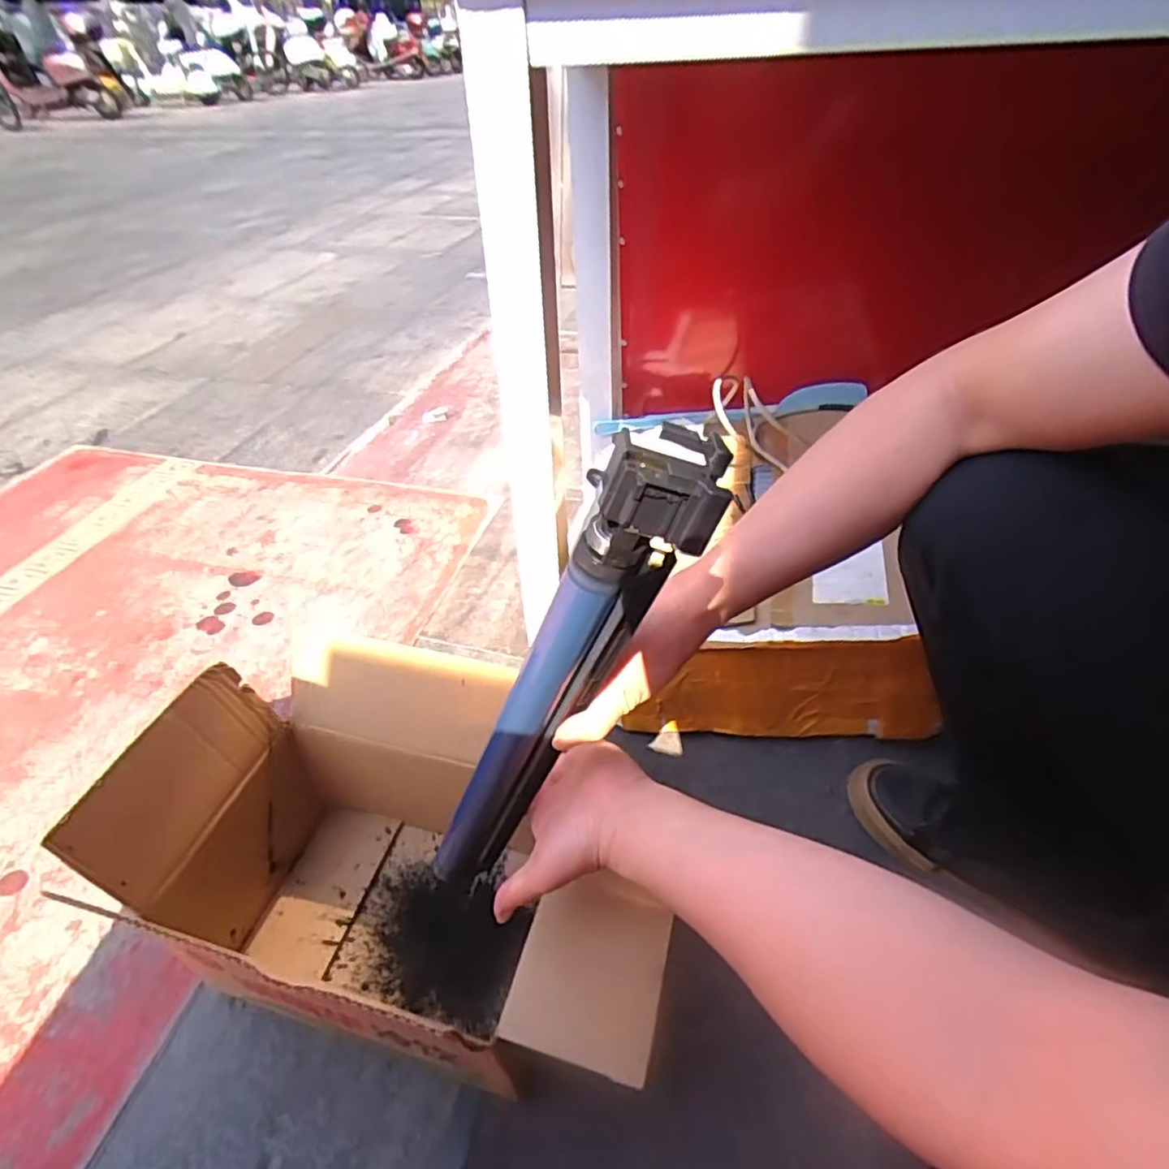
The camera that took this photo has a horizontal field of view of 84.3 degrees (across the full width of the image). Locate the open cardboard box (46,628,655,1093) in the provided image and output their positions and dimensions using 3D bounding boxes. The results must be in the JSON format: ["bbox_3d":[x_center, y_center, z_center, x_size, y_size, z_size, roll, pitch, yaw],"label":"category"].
[{"bbox_3d":[-0.140,0.238,0.578,0.438,0.236,0.255,10,43,13],"label":"open cardboard box"}]

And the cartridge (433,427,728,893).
[{"bbox_3d":[-0.029,0.085,0.416,0.053,0.418,0.051,16,41,-11],"label":"cartridge"}]

